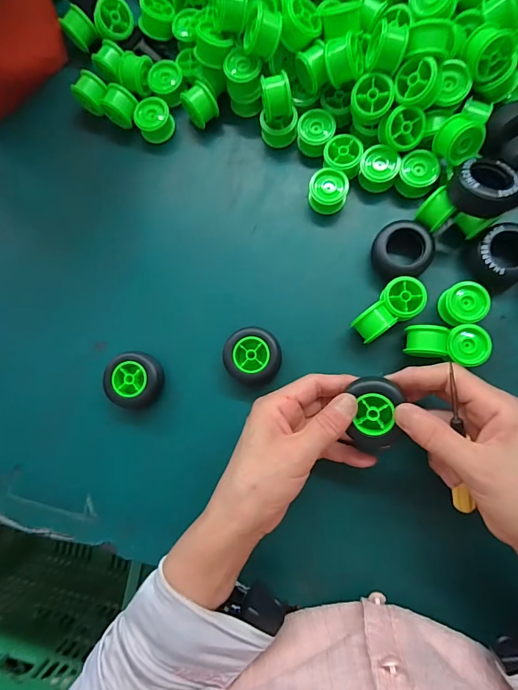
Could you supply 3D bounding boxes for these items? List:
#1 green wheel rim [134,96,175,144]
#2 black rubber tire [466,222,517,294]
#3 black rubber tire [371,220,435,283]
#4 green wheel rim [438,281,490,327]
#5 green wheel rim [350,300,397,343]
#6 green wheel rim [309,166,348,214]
[{"bbox_3d":[-0.101,-0.217,0.370,0.034,0.024,0.031,-1,82,6],"label":"green wheel rim"},{"bbox_3d":[0.204,-0.075,0.318,0.048,0.026,0.048,-1,82,6],"label":"black rubber tire"},{"bbox_3d":[0.122,-0.080,0.329,0.048,0.026,0.046,-1,82,6],"label":"black rubber tire"},{"bbox_3d":[0.171,-0.033,0.318,0.033,0.025,0.033,-1,82,6],"label":"green wheel rim"},{"bbox_3d":[0.096,-0.018,0.321,0.031,0.031,0.023,-37,81,0],"label":"green wheel rim"},{"bbox_3d":[0.062,-0.137,0.342,0.033,0.026,0.030,2,83,6],"label":"green wheel rim"}]

